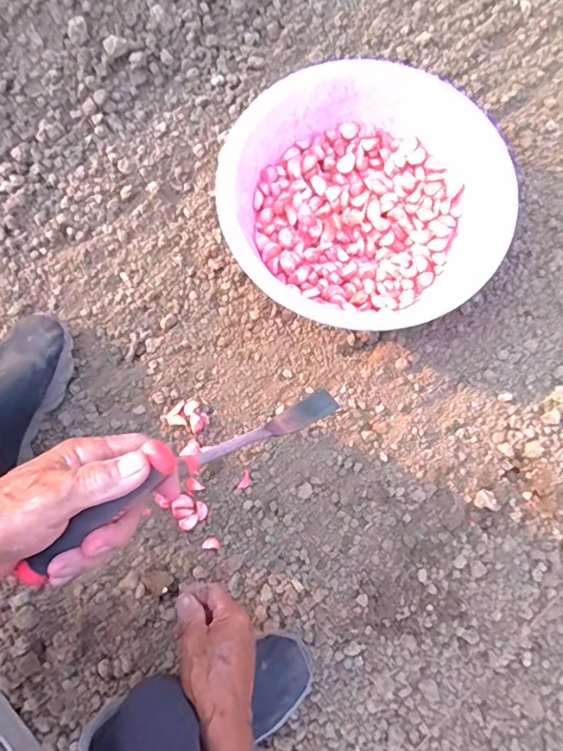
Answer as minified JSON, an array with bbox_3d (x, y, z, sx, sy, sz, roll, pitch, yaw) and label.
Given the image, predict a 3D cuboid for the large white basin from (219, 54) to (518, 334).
[{"bbox_3d":[0.104,-0.225,0.704,0.348,0.131,0.356,0,77,-1],"label":"large white basin"}]

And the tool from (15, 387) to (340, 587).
[{"bbox_3d":[-0.043,0.066,0.433,0.085,0.344,0.025,-45,76,31],"label":"tool"}]

